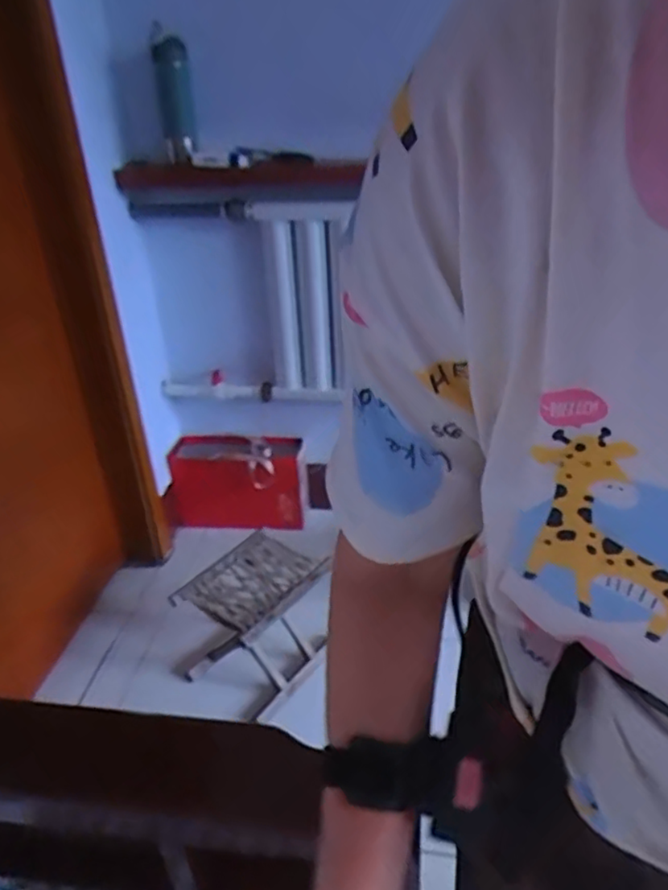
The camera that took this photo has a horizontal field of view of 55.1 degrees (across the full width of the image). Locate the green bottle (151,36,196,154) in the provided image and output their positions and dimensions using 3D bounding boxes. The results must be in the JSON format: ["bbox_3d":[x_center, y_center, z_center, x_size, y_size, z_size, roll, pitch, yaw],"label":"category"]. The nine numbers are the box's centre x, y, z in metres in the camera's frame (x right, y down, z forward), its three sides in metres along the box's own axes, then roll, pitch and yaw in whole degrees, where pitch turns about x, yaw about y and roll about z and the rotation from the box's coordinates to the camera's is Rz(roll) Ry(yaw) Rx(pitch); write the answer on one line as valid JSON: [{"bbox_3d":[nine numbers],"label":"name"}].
[{"bbox_3d":[-0.360,-0.788,1.456,0.077,0.220,0.092,-7,31,-9],"label":"green bottle"}]

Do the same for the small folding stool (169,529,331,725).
[{"bbox_3d":[-0.166,0.389,1.439,0.231,0.243,0.280,16,35,29],"label":"small folding stool"}]

